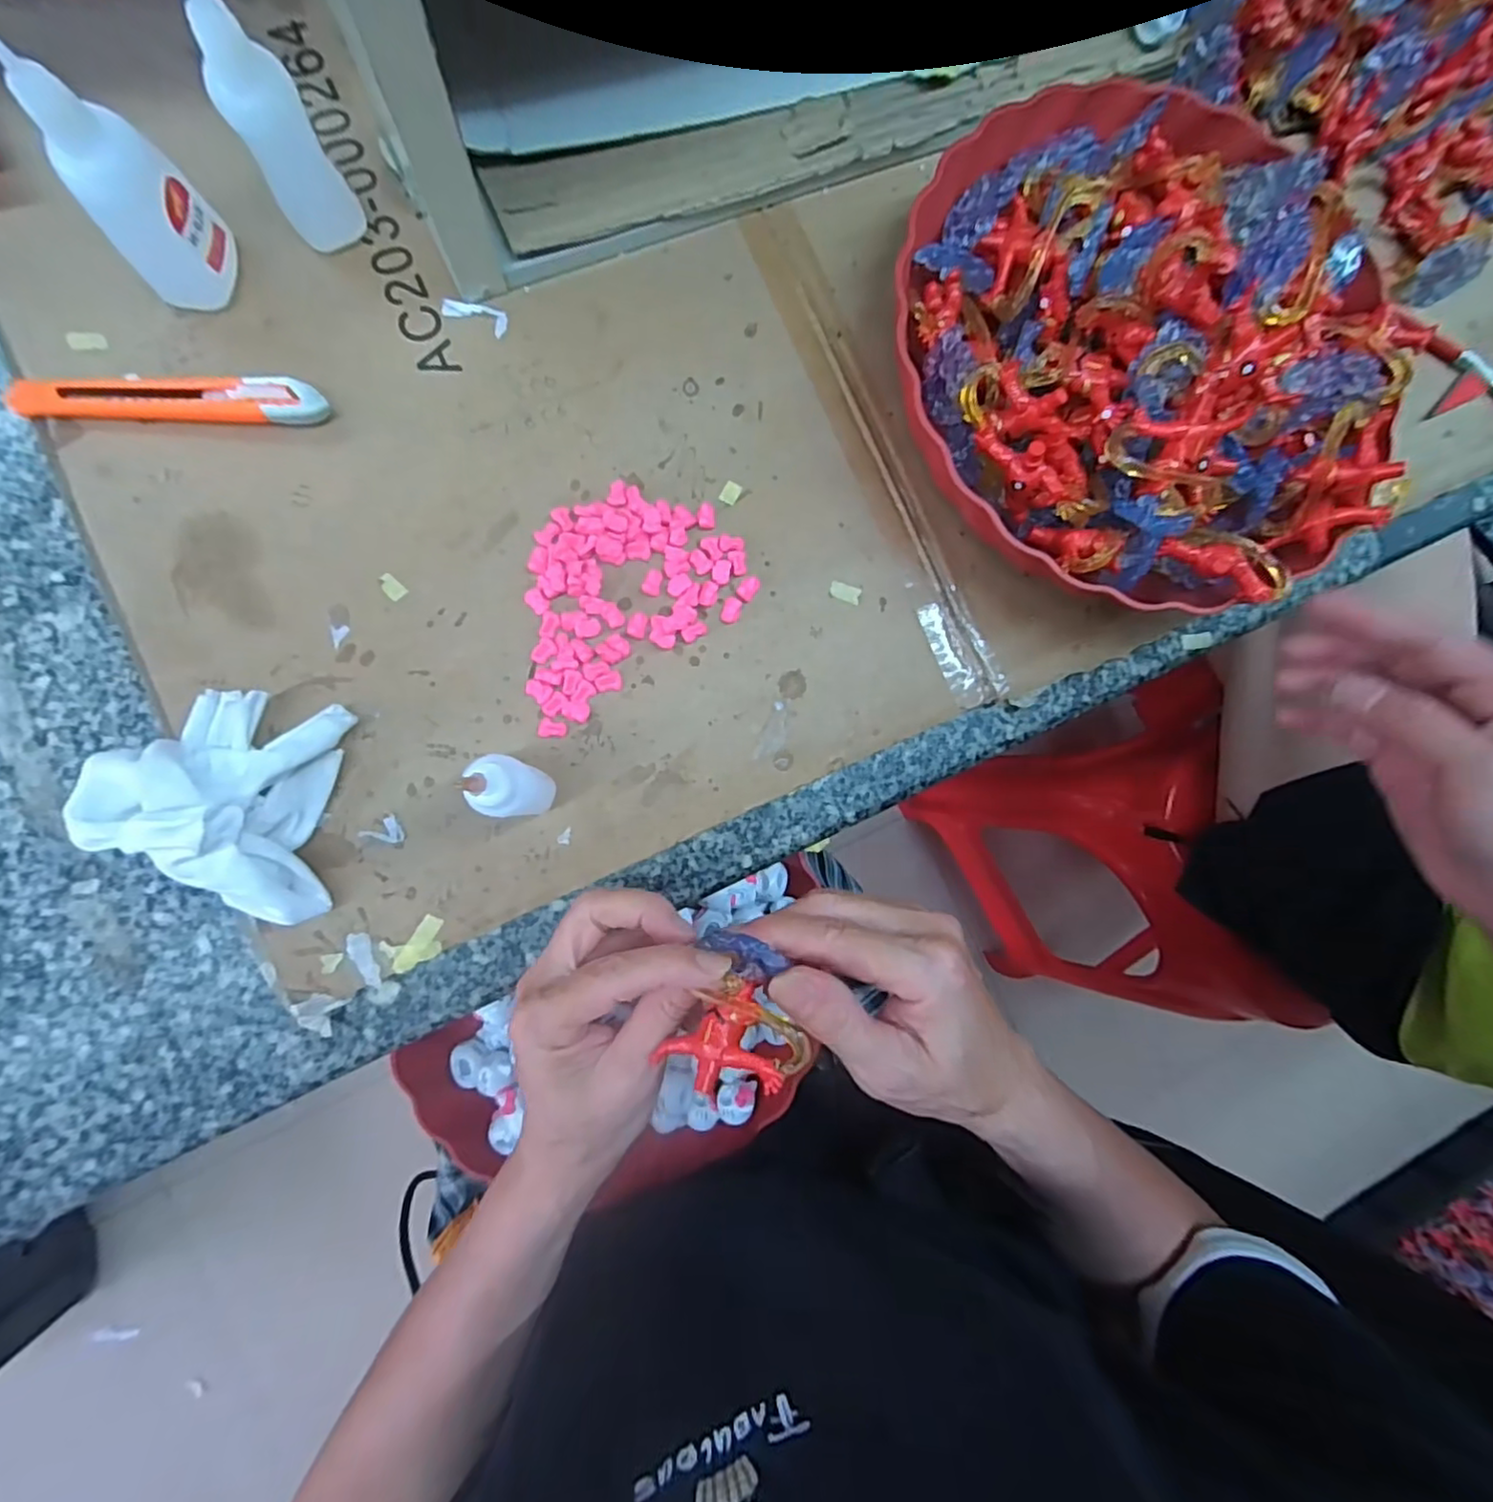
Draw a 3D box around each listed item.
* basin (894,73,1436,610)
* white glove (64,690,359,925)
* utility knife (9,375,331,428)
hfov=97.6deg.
[{"bbox_3d":[0.193,-0.189,0.301,0.226,0.079,0.246,-31,92,-7],"label":"basin"},{"bbox_3d":[-0.211,0.020,0.258,0.082,0.055,0.086,6,88,-7],"label":"white glove"},{"bbox_3d":[-0.245,-0.152,0.283,0.119,0.011,0.019,-1,89,-7],"label":"utility knife"}]

